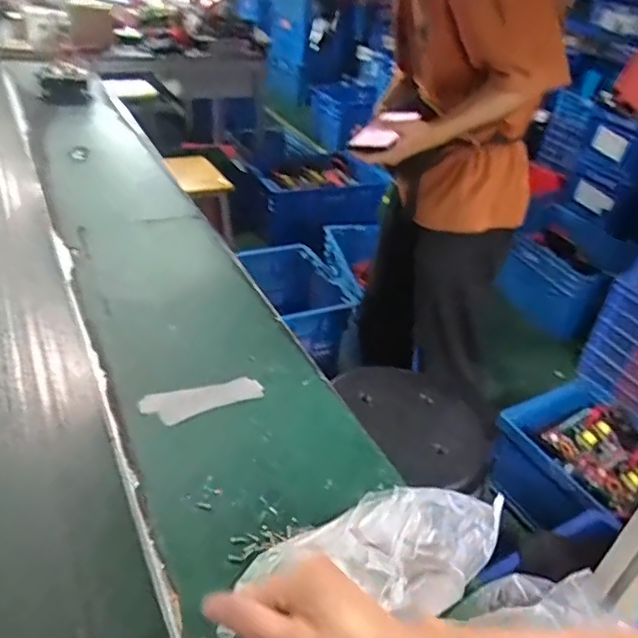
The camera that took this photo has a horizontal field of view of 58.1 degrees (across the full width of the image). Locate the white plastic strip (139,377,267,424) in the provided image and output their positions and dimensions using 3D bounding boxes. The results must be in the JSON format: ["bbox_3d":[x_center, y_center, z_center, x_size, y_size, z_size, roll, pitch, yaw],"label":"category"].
[{"bbox_3d":[-0.144,0.104,0.728,0.154,0.010,0.050,-7,47,-24],"label":"white plastic strip"}]

